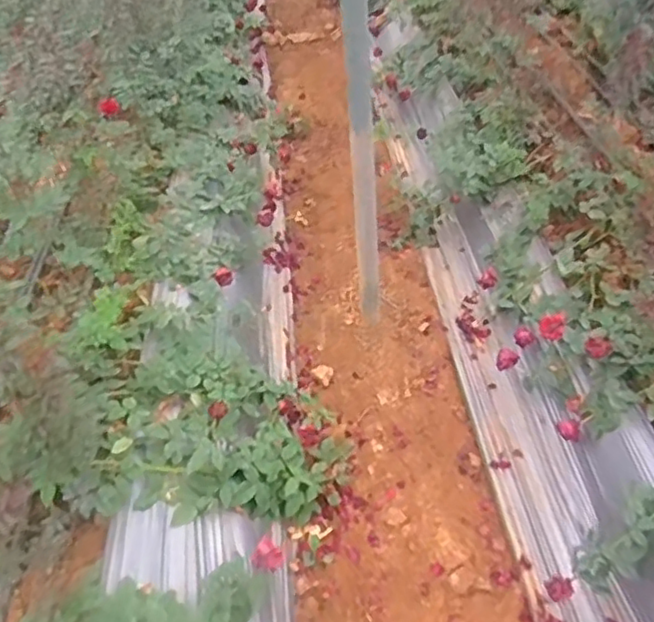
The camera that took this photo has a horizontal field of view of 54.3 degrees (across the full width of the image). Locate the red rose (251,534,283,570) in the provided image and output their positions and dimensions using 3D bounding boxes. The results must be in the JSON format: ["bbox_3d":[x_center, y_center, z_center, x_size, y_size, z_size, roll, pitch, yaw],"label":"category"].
[{"bbox_3d":[-0.114,0.464,1.208,0.056,0.052,0.051,-3,42,3],"label":"red rose"}]

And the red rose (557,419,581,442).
[{"bbox_3d":[0.567,0.275,1.494,0.059,0.045,0.054,-3,42,3],"label":"red rose"}]

